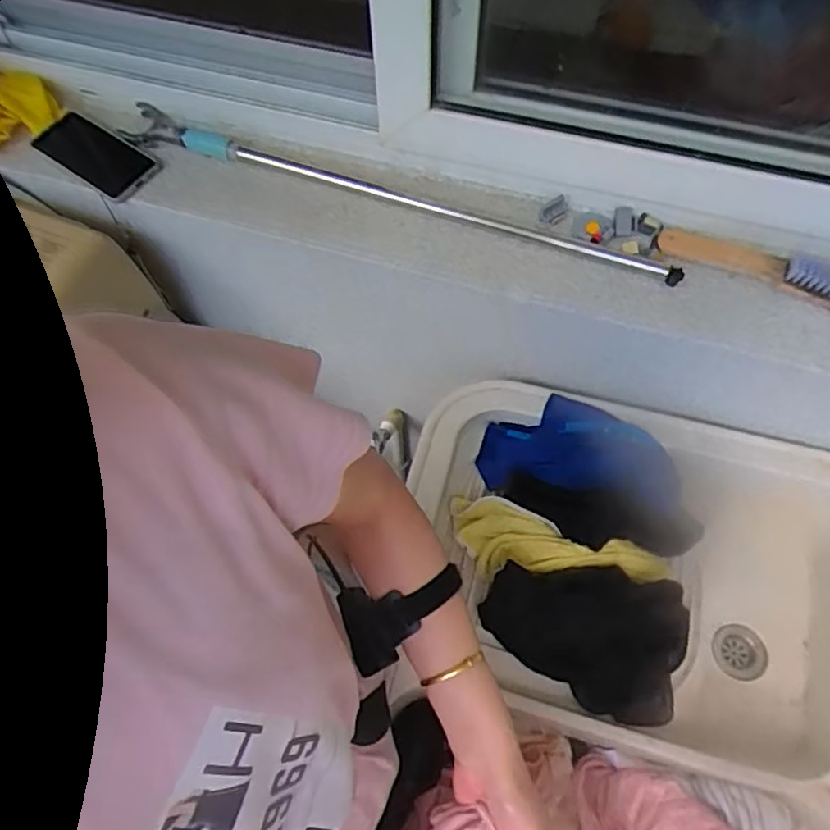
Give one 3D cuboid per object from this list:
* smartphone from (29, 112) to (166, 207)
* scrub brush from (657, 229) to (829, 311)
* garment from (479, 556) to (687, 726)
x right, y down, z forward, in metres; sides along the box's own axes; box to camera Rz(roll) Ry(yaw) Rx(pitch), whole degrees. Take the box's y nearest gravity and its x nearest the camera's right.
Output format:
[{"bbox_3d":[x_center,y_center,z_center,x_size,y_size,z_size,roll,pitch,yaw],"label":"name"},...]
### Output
[{"bbox_3d":[-0.387,-0.316,0.764,0.149,0.011,0.076,34,74,9],"label":"smartphone"},{"bbox_3d":[0.368,-0.162,0.678,0.202,0.027,0.042,20,65,12],"label":"scrub brush"},{"bbox_3d":[0.191,0.243,0.695,0.228,0.099,0.135,17,64,10],"label":"garment"}]

